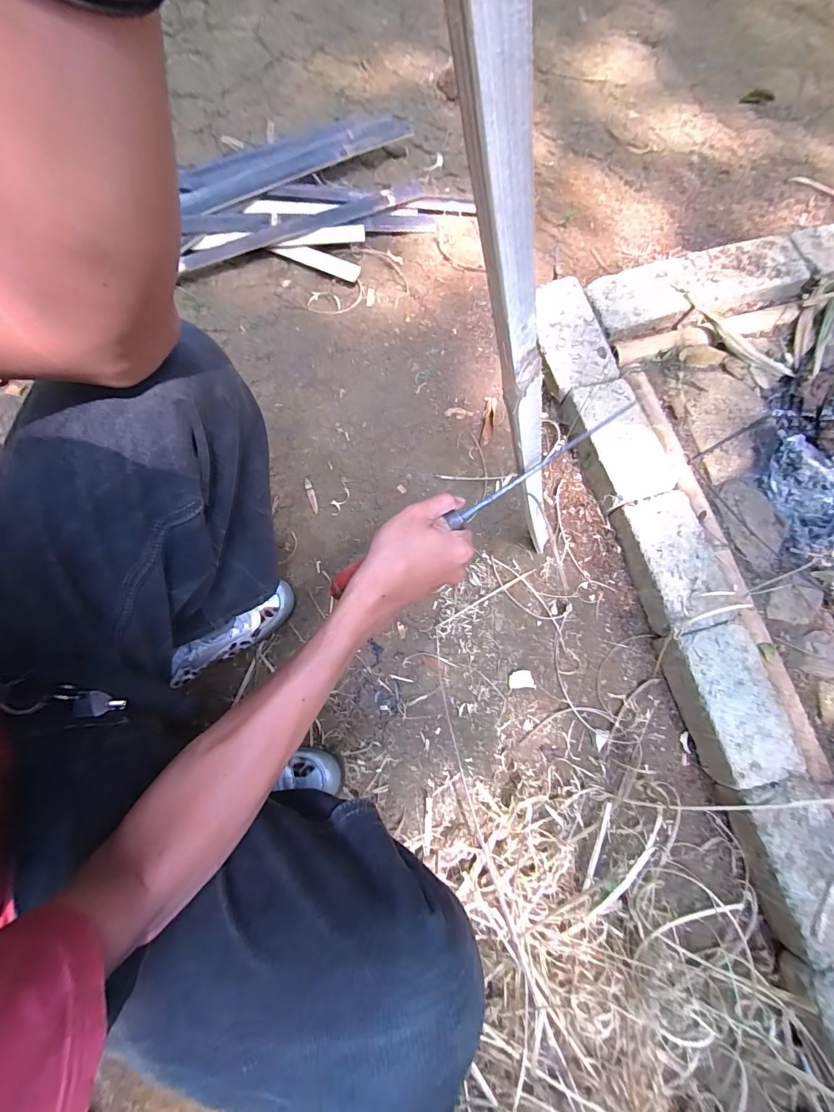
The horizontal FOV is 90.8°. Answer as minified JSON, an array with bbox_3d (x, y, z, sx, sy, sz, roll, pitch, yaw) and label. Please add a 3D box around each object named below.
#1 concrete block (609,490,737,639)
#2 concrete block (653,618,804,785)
[{"bbox_3d":[0.395,0.014,0.651,0.117,0.076,0.208,-14,76,-5],"label":"concrete block"},{"bbox_3d":[0.451,0.212,0.604,0.113,0.074,0.207,-15,76,-5],"label":"concrete block"}]

